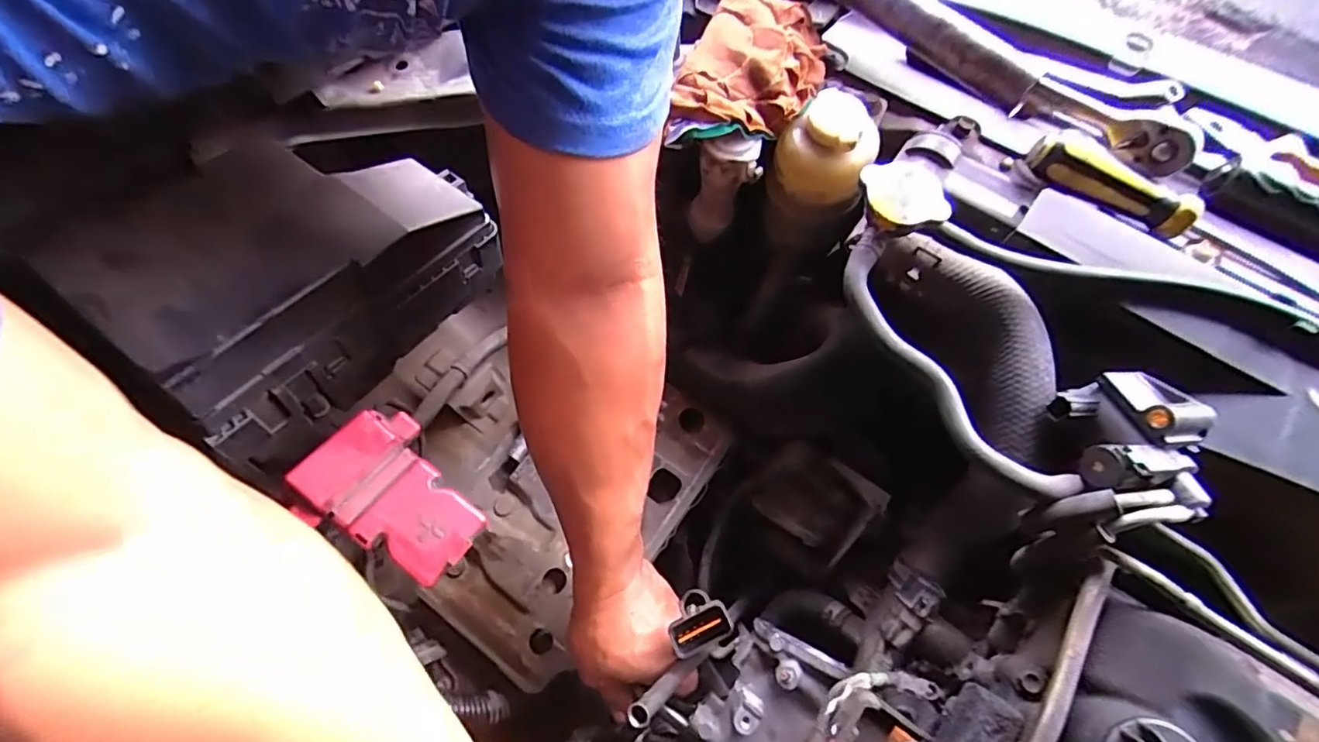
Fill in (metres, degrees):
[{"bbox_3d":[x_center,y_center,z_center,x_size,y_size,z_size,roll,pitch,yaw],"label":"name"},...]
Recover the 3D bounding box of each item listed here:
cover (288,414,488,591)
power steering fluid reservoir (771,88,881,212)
[{"bbox_3d":[-0.150,0.074,0.328,0.095,0.035,0.073,38,59,-3],"label":"cover"},{"bbox_3d":[0.122,-0.162,0.428,0.068,0.057,0.066,0,72,1],"label":"power steering fluid reservoir"}]

